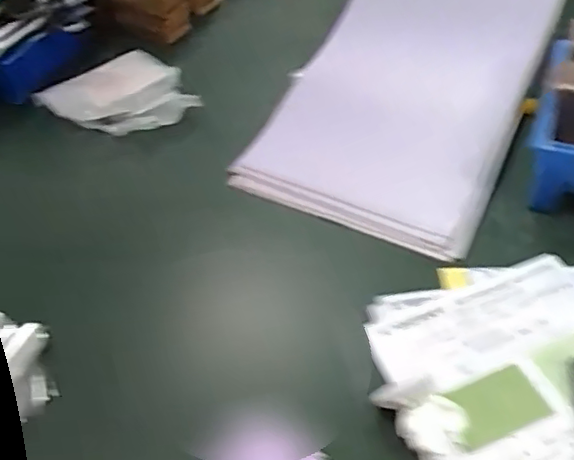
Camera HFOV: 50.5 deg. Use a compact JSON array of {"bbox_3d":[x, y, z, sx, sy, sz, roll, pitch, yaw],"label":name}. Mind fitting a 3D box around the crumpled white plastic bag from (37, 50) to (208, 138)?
[{"bbox_3d":[-0.198,-0.161,0.759,0.157,0.032,0.154,31,54,27],"label":"crumpled white plastic bag"}]

